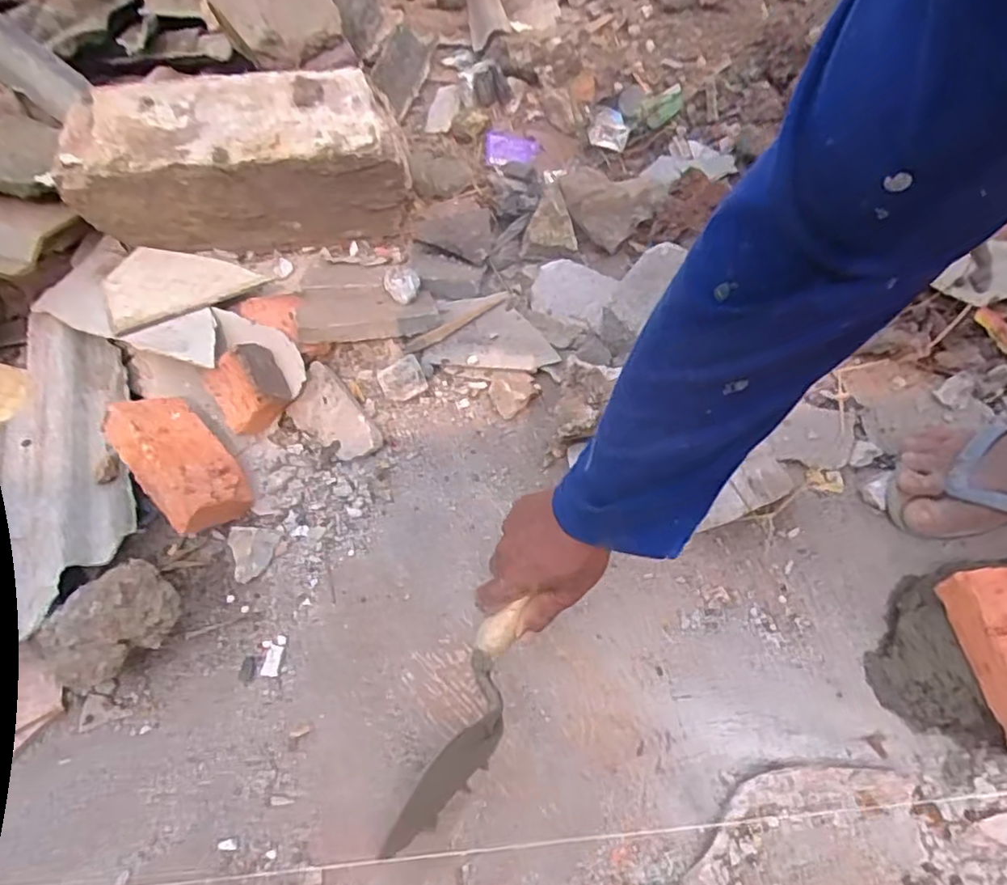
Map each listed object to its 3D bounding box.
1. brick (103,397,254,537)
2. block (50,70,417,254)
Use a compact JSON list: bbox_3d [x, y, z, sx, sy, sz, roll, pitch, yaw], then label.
[{"bbox_3d":[-0.343,0.026,0.681,0.165,0.056,0.092,44,27,17],"label":"brick"},{"bbox_3d":[-0.332,-0.356,0.829,0.421,0.170,0.136,-5,72,2],"label":"block"}]

